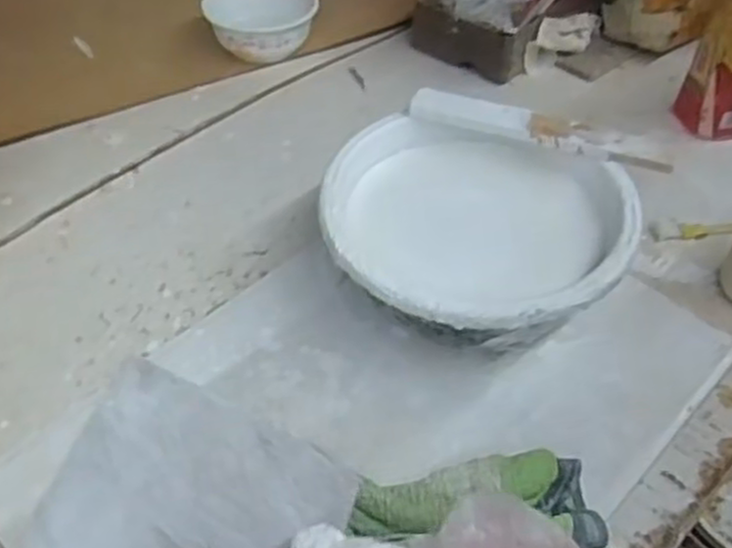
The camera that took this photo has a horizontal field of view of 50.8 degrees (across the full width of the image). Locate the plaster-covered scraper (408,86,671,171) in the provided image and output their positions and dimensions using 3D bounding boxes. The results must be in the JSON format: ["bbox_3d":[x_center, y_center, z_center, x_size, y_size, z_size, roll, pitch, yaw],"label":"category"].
[{"bbox_3d":[0.130,-0.111,0.591,0.195,0.013,0.034,17,50,14],"label":"plaster-covered scraper"}]

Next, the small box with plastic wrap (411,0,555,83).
[{"bbox_3d":[0.123,-0.282,0.805,0.136,0.103,0.080,27,53,22],"label":"small box with plastic wrap"}]

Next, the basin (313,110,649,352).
[{"bbox_3d":[0.078,-0.021,0.566,0.218,0.084,0.199,13,49,11],"label":"basin"}]

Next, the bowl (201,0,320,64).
[{"bbox_3d":[-0.108,-0.261,0.809,0.112,0.059,0.112,0,48,-1],"label":"bowl"}]

